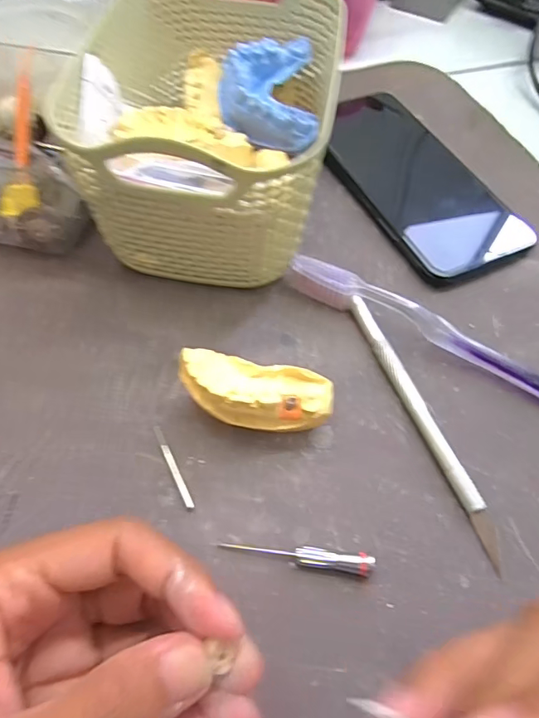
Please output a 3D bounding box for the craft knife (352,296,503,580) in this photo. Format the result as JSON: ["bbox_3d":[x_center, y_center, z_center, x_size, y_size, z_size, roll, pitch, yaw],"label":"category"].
[{"bbox_3d":[0.069,0.025,0.218,0.009,0.009,0.134,-16,62,-11],"label":"craft knife"}]

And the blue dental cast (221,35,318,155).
[{"bbox_3d":[-0.001,-0.149,0.261,0.052,0.023,0.067,-2,60,-4],"label":"blue dental cast"}]

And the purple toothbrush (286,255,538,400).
[{"bbox_3d":[0.093,-0.007,0.232,0.186,0.019,0.013,26,62,13],"label":"purple toothbrush"}]

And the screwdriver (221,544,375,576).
[{"bbox_3d":[0.011,0.077,0.186,0.057,0.008,0.007,7,60,2],"label":"screwdriver"}]

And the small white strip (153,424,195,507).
[{"bbox_3d":[-0.041,0.045,0.204,0.004,0.004,0.039,-23,63,-15],"label":"small white strip"}]

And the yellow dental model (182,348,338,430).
[{"bbox_3d":[-0.005,0.015,0.209,0.063,0.029,0.029,6,60,1],"label":"yellow dental model"}]

